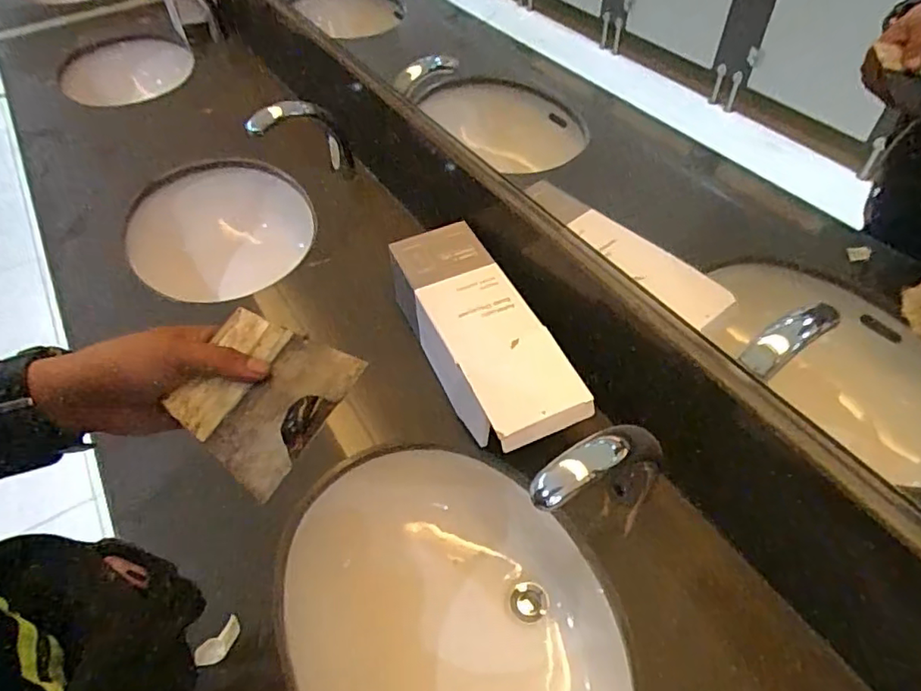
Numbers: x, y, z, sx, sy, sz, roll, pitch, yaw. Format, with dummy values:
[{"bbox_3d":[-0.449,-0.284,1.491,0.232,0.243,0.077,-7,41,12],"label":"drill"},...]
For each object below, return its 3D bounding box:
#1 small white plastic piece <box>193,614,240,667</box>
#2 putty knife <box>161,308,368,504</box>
[{"bbox_3d":[-0.247,0.305,0.593,0.053,0.019,0.021,-37,57,-24],"label":"small white plastic piece"},{"bbox_3d":[-0.133,0.034,0.392,0.087,0.006,0.104,32,70,5],"label":"putty knife"}]

